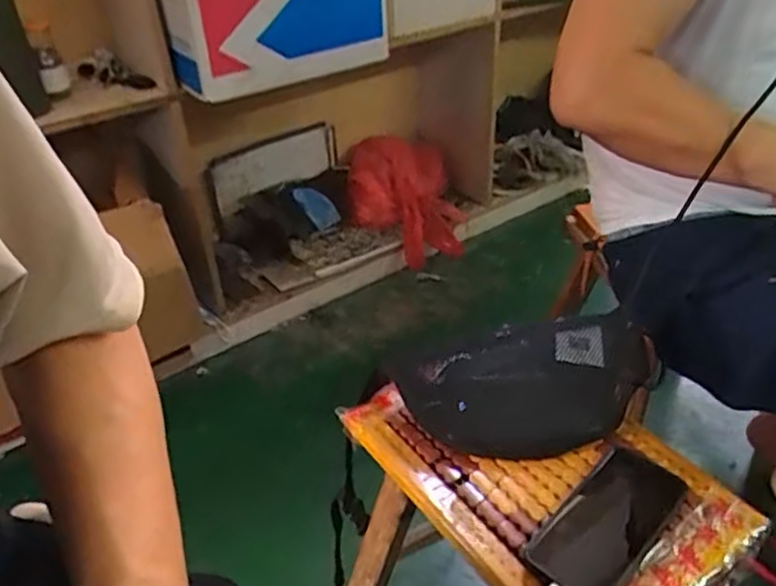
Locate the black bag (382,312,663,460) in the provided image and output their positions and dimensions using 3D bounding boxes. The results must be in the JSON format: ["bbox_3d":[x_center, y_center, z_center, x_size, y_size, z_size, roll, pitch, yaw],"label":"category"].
[{"bbox_3d":[0.170,0.091,0.734,0.302,0.057,0.168,-14,38,-13],"label":"black bag"}]

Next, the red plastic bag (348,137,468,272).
[{"bbox_3d":[0.047,-0.245,1.733,0.292,0.246,0.272,-4,37,-1],"label":"red plastic bag"}]

